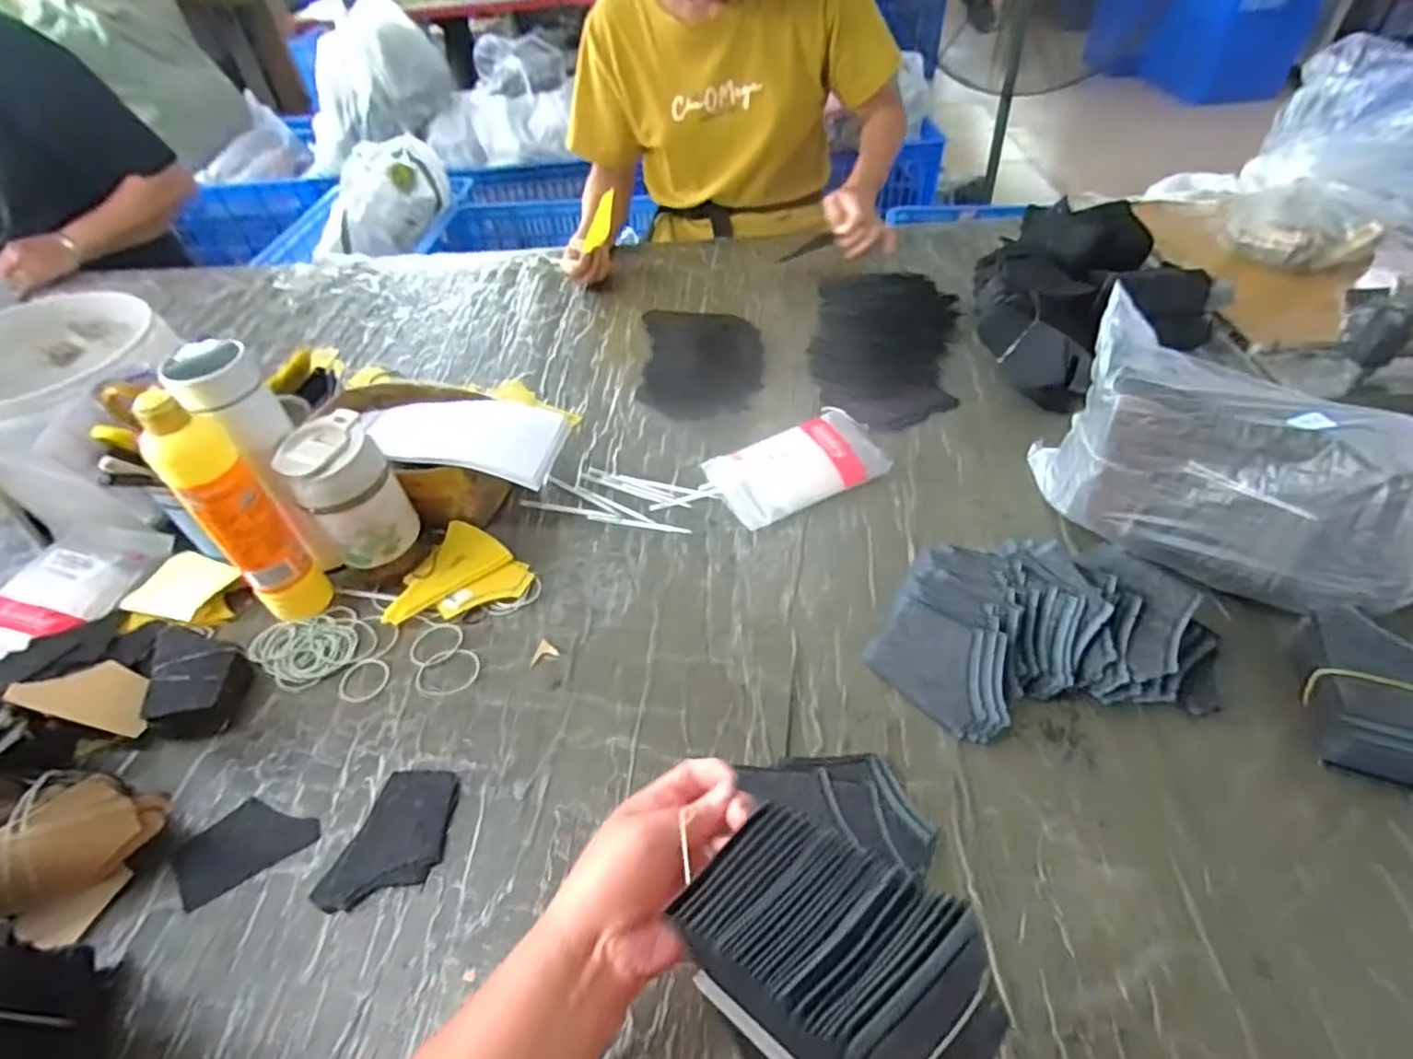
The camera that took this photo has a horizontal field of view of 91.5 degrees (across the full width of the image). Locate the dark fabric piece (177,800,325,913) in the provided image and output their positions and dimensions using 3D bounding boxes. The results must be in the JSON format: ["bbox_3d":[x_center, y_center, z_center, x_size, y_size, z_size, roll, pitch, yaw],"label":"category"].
[{"bbox_3d":[-0.340,0.230,0.509,0.089,0.006,0.060,-29,51,-22],"label":"dark fabric piece"}]

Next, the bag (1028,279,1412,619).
[{"bbox_3d":[0.441,-0.052,0.569,0.158,0.143,0.304,-31,52,-24],"label":"bag"}]

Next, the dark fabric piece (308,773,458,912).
[{"bbox_3d":[-0.222,0.223,0.495,0.068,0.008,0.103,11,48,14],"label":"dark fabric piece"}]

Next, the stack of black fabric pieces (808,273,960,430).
[{"bbox_3d":[0.223,-0.241,0.868,0.179,0.050,0.293,8,47,11],"label":"stack of black fabric pieces"}]

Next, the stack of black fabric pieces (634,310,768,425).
[{"bbox_3d":[-0.006,-0.226,0.908,0.155,0.017,0.241,-2,46,2],"label":"stack of black fabric pieces"}]

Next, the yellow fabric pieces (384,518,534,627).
[{"bbox_3d":[-0.244,0.038,0.671,0.128,0.024,0.102,-17,47,-12],"label":"yellow fabric pieces"}]

